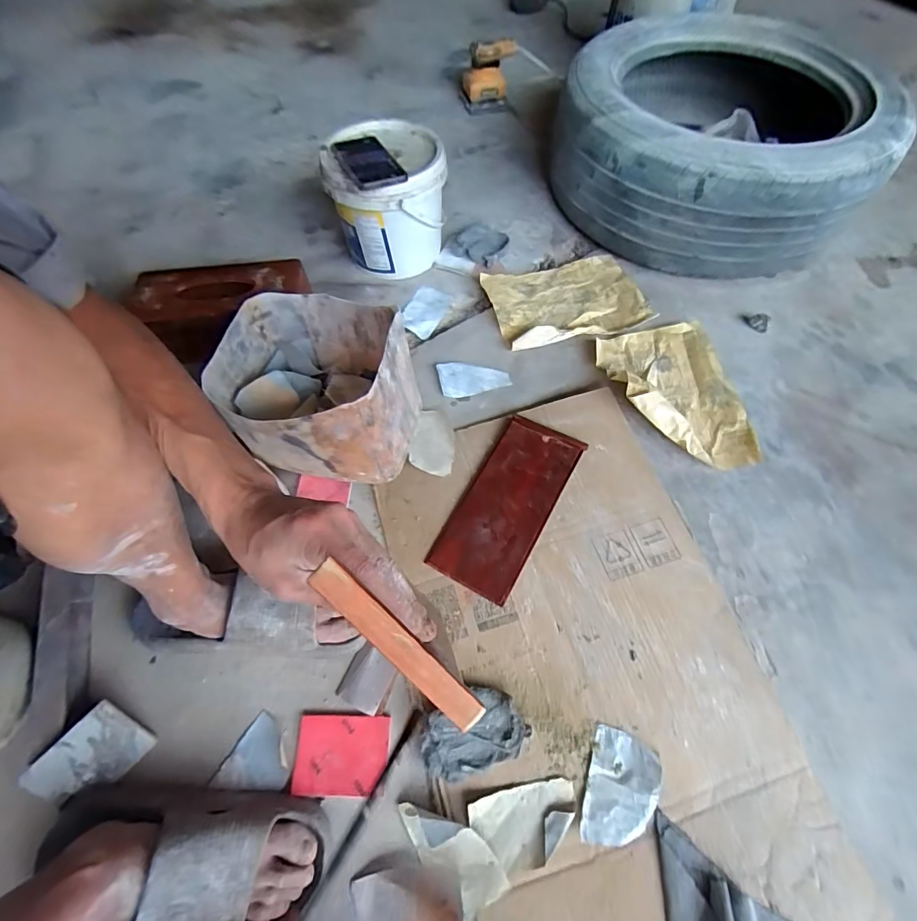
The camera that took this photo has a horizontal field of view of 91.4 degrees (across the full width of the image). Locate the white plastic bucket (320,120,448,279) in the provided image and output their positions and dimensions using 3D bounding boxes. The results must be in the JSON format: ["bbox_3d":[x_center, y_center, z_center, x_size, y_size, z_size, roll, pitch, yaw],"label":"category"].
[{"bbox_3d":[-0.129,-0.464,0.814,0.186,0.203,0.198,0,64,0],"label":"white plastic bucket"}]

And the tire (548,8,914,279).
[{"bbox_3d":[0.516,-0.634,0.873,0.552,0.219,0.612,42,71,18],"label":"tire"}]

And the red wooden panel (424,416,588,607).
[{"bbox_3d":[0.068,0.057,0.613,0.115,0.021,0.253,28,67,13],"label":"red wooden panel"}]

